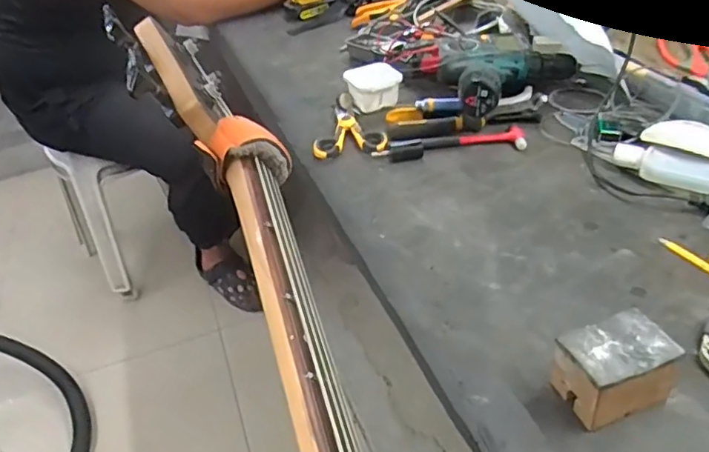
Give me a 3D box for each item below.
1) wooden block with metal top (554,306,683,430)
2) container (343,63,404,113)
[{"bbox_3d":[0.192,0.107,0.436,0.072,0.056,0.051,-17,39,-12],"label":"wooden block with metal top"},{"bbox_3d":[0.028,-0.206,0.857,0.079,0.042,0.066,-15,38,-10],"label":"container"}]

